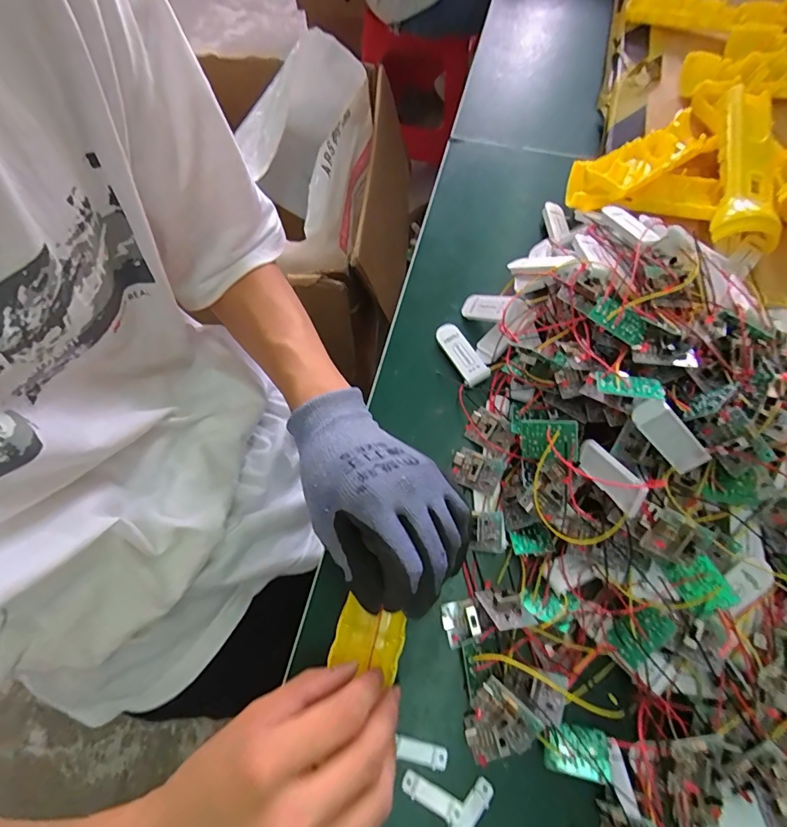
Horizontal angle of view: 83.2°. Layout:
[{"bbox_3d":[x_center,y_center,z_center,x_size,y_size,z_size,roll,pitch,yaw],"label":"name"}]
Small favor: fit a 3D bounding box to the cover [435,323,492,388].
[{"bbox_3d":[0.056,-0.050,0.365,0.021,0.007,0.058,-27,69,-9],"label":"cover"}]

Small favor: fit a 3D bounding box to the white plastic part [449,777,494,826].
[{"bbox_3d":[0.043,0.228,0.252,0.011,0.007,0.038,38,73,15],"label":"white plastic part"}]

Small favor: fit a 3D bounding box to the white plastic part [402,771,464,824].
[{"bbox_3d":[0.022,0.222,0.256,0.036,0.005,0.012,25,70,11],"label":"white plastic part"}]

